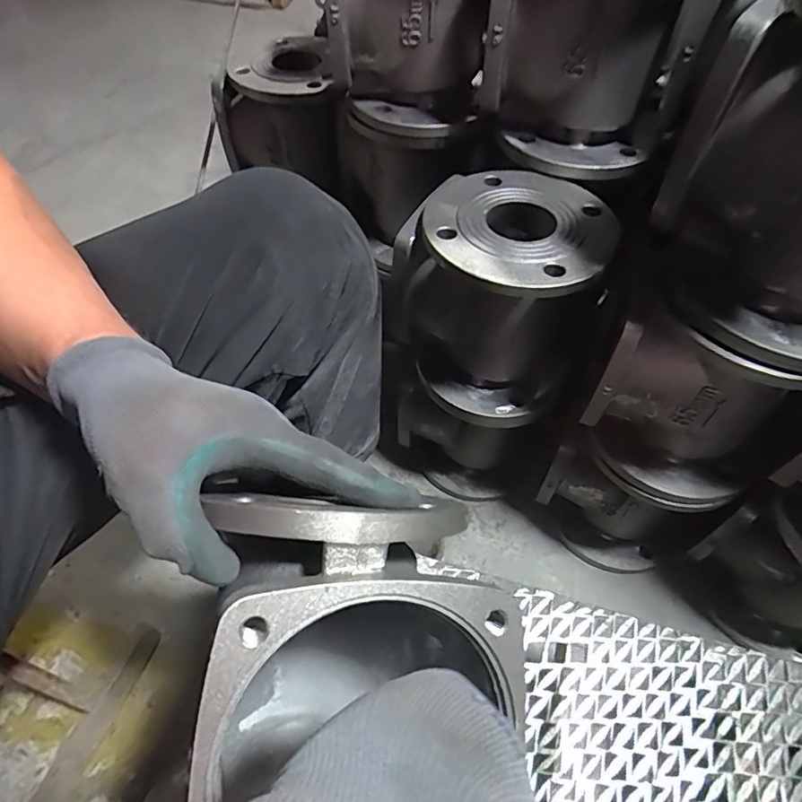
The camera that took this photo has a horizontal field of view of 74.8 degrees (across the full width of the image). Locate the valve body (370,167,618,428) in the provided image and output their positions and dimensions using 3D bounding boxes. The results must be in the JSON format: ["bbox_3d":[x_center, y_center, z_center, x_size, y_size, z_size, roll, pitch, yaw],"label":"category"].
[{"bbox_3d":[0.104,-0.111,0.562,0.180,0.203,0.175,34,60,22],"label":"valve body"}]

